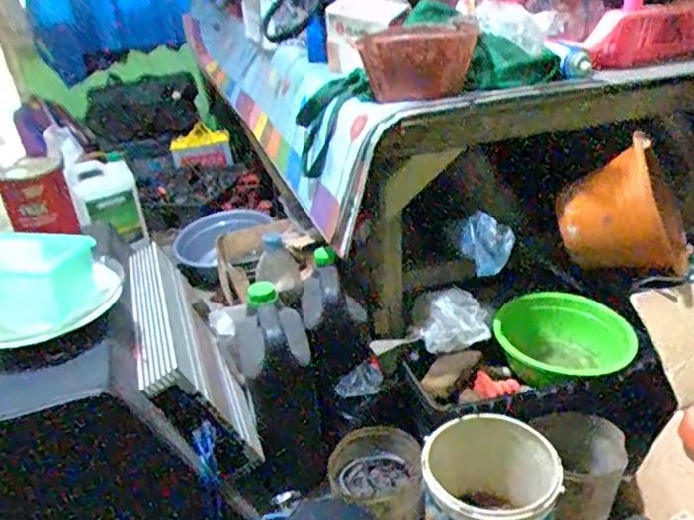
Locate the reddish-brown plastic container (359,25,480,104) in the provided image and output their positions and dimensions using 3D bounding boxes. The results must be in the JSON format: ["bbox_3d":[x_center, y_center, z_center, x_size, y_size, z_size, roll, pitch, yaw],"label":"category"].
[{"bbox_3d":[0.118,-0.327,0.933,0.179,0.100,0.118,0,28,8],"label":"reddish-brown plastic container"}]

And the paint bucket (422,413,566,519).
[{"bbox_3d":[0.200,0.343,0.801,0.177,0.188,0.167,-3,28,2],"label":"paint bucket"}]

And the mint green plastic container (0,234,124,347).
[{"bbox_3d":[-0.411,0.025,0.741,0.203,0.097,0.162,-23,33,-31],"label":"mint green plastic container"}]

